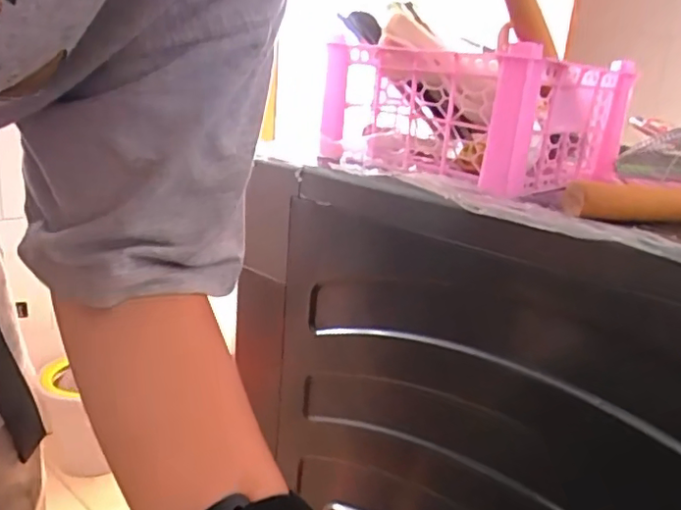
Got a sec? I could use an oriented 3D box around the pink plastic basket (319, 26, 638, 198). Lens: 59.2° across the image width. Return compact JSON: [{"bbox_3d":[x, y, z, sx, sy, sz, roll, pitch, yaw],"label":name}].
[{"bbox_3d":[0.122,-0.133,0.548,0.200,0.107,0.207,-11,23,-41],"label":"pink plastic basket"}]

